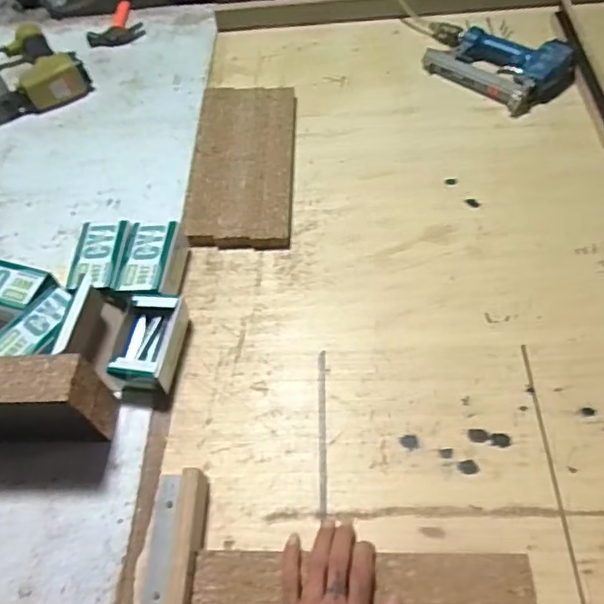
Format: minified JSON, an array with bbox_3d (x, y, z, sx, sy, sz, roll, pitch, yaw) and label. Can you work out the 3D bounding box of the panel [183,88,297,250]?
[{"bbox_3d":[-0.087,-0.210,0.852,0.149,0.024,0.309,-1,57,5],"label":"panel"}]

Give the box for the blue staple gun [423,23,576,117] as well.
[{"bbox_3d":[0.304,-0.385,0.909,0.226,0.057,0.130,35,66,24],"label":"blue staple gun"}]

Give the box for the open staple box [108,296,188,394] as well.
[{"bbox_3d":[-0.182,0.052,0.681,0.072,0.056,0.117,-2,57,4],"label":"open staple box"}]

